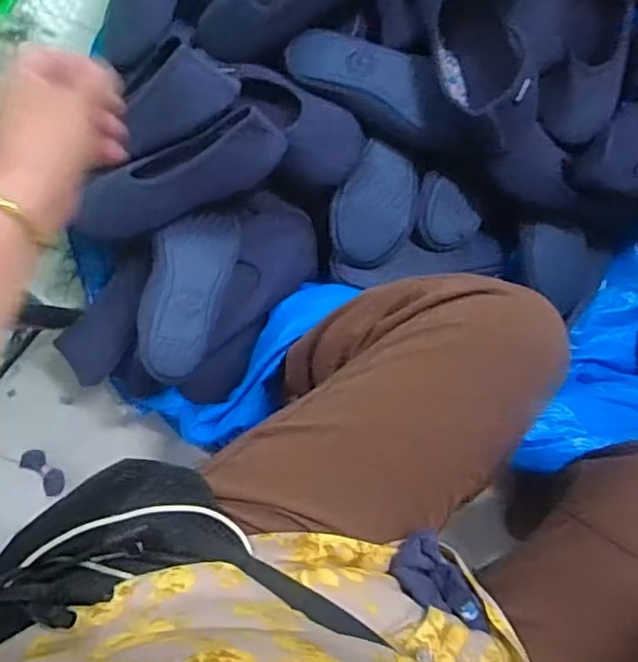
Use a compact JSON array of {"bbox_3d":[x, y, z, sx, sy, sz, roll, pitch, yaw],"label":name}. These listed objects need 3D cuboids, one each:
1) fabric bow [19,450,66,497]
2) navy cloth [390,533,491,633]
[{"bbox_3d":[-0.381,0.196,0.856,0.044,0.028,0.070,-45,91,-2],"label":"fabric bow"},{"bbox_3d":[0.079,0.172,0.401,0.036,0.026,0.076,-31,91,-2],"label":"navy cloth"}]

